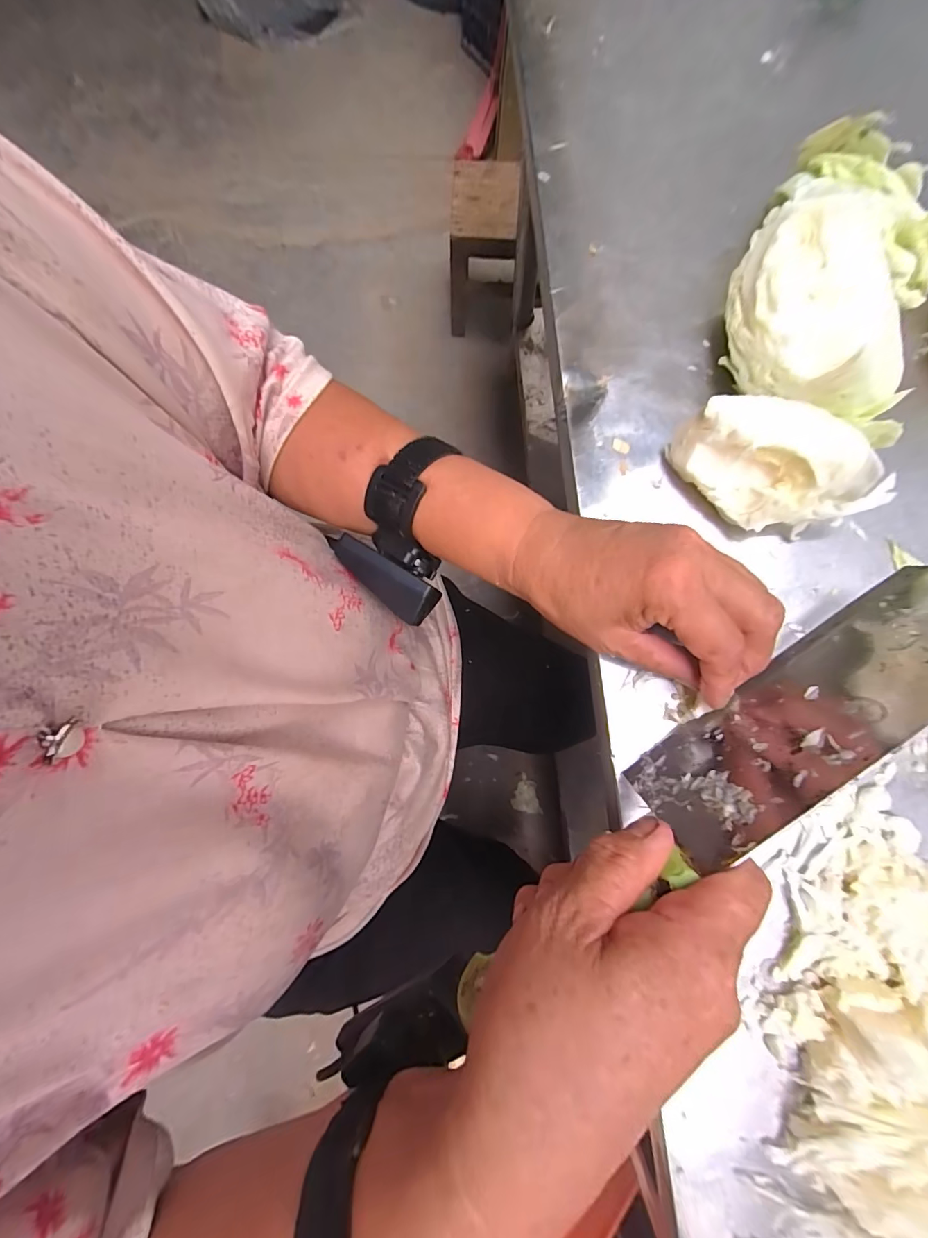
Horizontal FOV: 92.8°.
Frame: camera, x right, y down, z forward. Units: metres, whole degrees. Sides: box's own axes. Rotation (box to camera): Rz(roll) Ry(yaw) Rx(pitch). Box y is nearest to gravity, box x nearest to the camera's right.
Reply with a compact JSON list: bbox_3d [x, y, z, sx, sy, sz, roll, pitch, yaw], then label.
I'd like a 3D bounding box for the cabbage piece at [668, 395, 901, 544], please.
[{"bbox_3d":[0.167,-0.079,0.239,0.103,0.059,0.045,34,81,5],"label":"cabbage piece"}]

